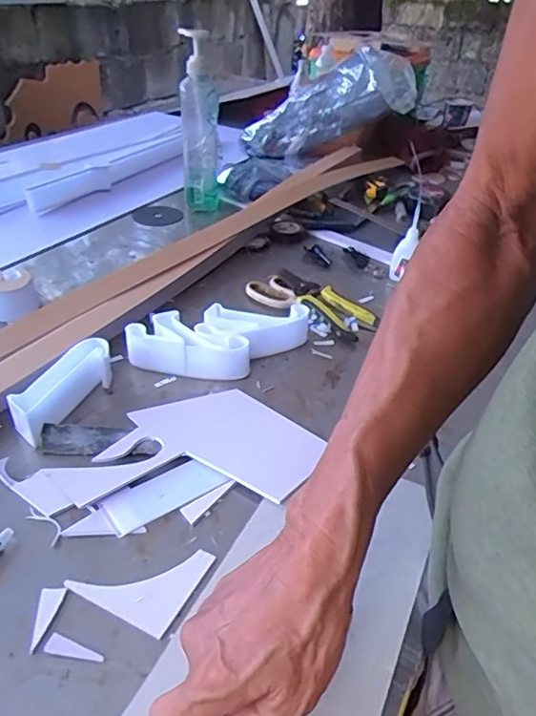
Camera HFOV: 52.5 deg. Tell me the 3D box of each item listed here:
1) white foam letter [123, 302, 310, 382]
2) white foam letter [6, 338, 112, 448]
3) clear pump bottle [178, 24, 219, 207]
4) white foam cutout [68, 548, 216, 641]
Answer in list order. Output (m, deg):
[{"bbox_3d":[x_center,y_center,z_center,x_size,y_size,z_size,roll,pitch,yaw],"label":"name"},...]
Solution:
[{"bbox_3d":[-0.055,-0.019,0.621,0.203,0.041,0.093,0,37,-5],"label":"white foam letter"},{"bbox_3d":[-0.202,0.029,0.542,0.041,0.042,0.127,19,39,20],"label":"white foam letter"},{"bbox_3d":[-0.118,-0.401,0.934,0.063,0.273,0.064,-1,37,-6],"label":"clear pump bottle"},{"bbox_3d":[-0.091,0.159,0.402,0.080,0.004,0.069,18,39,19],"label":"white foam cutout"}]

